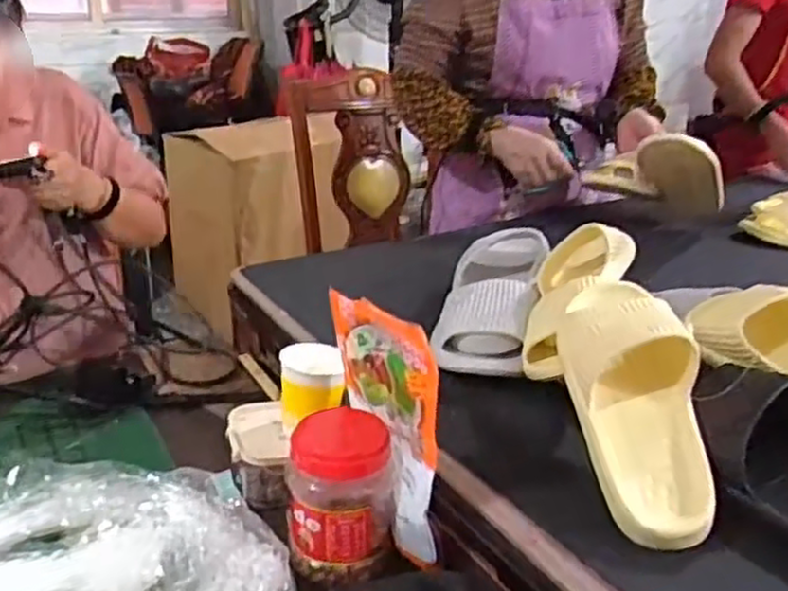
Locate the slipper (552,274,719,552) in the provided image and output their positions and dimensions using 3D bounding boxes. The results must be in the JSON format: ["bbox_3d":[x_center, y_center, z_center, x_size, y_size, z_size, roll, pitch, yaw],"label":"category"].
[{"bbox_3d":[0.205,0.081,0.633,0.101,0.072,0.252,-1,55,-4],"label":"slipper"}]

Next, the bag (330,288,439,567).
[{"bbox_3d":[-0.010,0.103,0.665,0.027,0.208,0.170,-9,25,-22],"label":"bag"}]

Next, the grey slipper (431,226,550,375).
[{"bbox_3d":[0.110,0.010,0.877,0.113,0.065,0.251,7,38,14],"label":"grey slipper"}]

